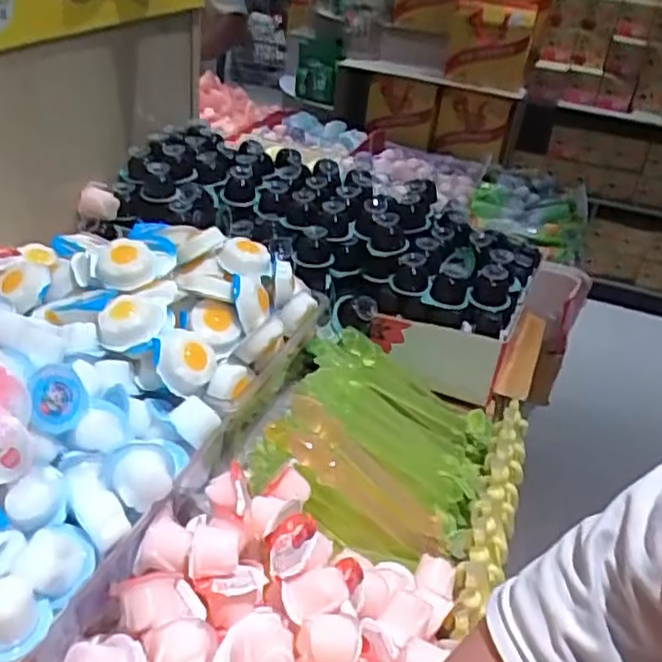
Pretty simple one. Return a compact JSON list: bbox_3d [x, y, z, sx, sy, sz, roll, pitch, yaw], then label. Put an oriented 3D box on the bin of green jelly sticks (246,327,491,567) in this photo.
[{"bbox_3d":[0.065,0.131,0.852,0.242,0.132,0.262,13,34,8],"label":"bin of green jelly sticks"}]

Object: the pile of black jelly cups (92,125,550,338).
[{"bbox_3d":[-0.013,-0.157,1.031,0.589,0.117,0.315,21,36,19],"label":"pile of black jelly cups"}]

